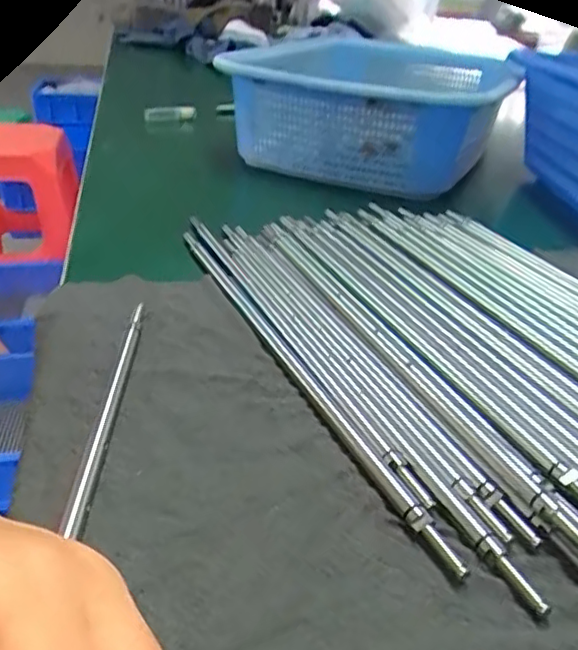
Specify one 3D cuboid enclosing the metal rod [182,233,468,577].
[{"bbox_3d":[-0.004,0.013,0.285,0.007,0.010,0.252,-12,35,-24],"label":"metal rod"}]

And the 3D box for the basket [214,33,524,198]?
[{"bbox_3d":[0.085,-0.221,0.586,0.243,0.105,0.304,14,33,17],"label":"basket"}]

